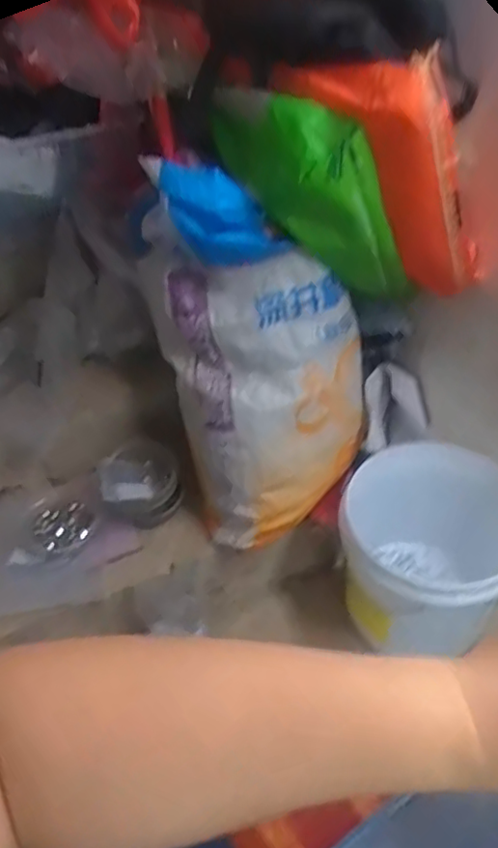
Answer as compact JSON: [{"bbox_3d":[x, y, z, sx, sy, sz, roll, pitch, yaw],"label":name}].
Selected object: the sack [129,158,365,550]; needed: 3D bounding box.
[{"bbox_3d":[0.005,-0.105,0.929,0.255,0.540,0.201,-25,27,-23],"label":"sack"}]

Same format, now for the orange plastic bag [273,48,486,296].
[{"bbox_3d":[0.195,-0.272,0.758,0.127,0.345,0.108,-29,43,15],"label":"orange plastic bag"}]

